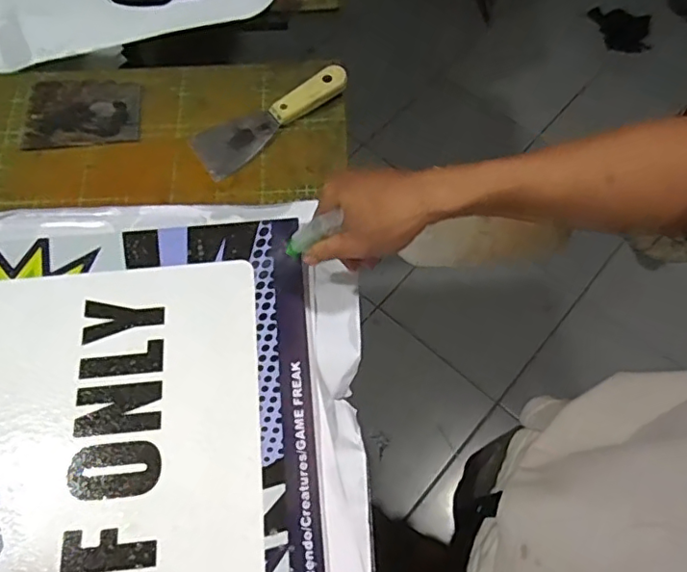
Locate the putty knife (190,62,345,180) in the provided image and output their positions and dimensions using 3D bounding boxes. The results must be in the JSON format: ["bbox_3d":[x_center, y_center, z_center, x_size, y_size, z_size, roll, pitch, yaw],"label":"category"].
[{"bbox_3d":[-0.081,-0.195,0.663,0.195,0.031,0.060,-29,68,-12],"label":"putty knife"}]

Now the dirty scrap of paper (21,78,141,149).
[{"bbox_3d":[-0.314,-0.212,0.683,0.133,0.007,0.101,-5,69,-4],"label":"dirty scrap of paper"}]

